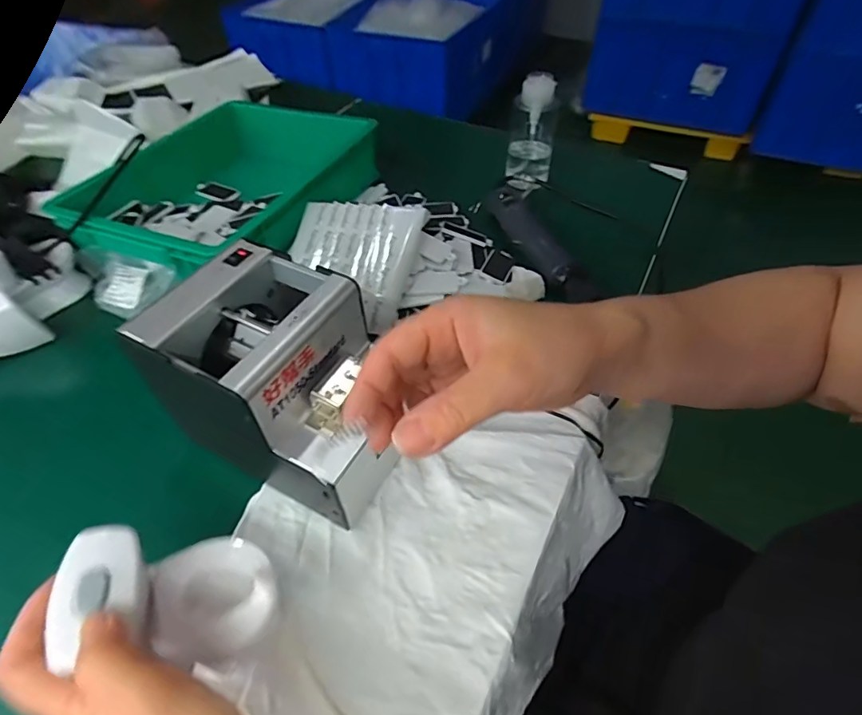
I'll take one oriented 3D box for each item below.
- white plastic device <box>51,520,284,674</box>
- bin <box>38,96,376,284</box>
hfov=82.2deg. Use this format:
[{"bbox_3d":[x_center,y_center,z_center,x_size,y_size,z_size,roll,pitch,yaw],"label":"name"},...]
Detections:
[{"bbox_3d":[-0.149,0.133,0.281,0.051,0.106,0.065,-30,44,31],"label":"white plastic device"},{"bbox_3d":[-0.271,-0.215,0.649,0.292,0.108,0.319,16,61,16],"label":"bin"}]

